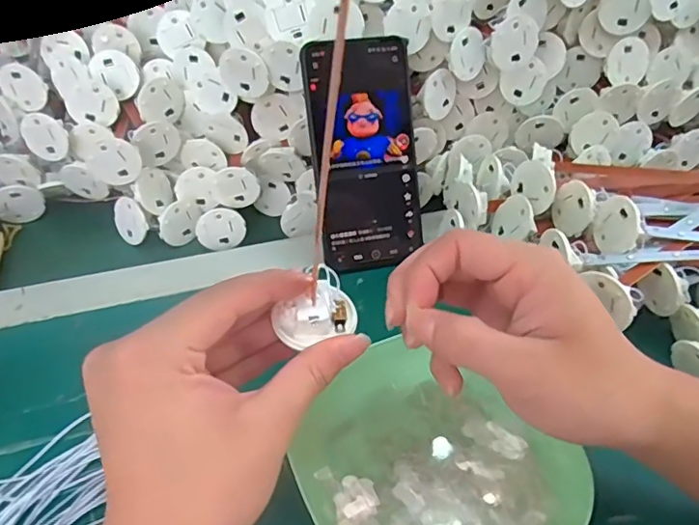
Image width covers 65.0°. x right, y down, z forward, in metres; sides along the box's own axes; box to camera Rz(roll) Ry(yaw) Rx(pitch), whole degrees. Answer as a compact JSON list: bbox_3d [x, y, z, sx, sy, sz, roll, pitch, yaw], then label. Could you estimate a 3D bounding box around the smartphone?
[{"bbox_3d":[0.012,-0.078,0.407,0.078,0.163,0.008,-10,13,-10],"label":"smartphone"}]

